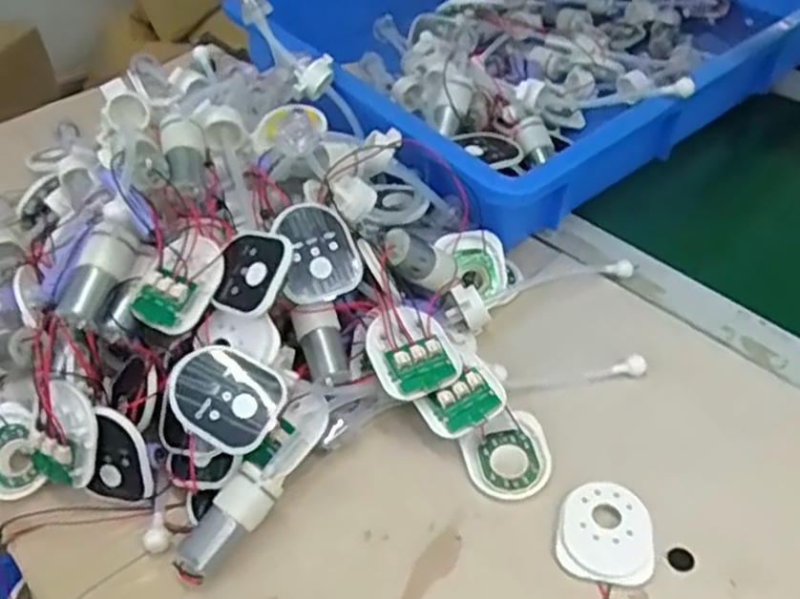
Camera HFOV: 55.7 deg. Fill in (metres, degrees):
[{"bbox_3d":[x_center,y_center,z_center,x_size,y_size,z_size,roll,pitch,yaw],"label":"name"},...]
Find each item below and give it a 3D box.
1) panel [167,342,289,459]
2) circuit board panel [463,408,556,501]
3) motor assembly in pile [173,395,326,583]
[{"bbox_3d":[-0.092,0.053,0.404,0.056,0.012,0.049,37,64,3],"label":"panel"},{"bbox_3d":[0.065,0.089,0.435,0.055,0.008,0.048,-29,51,-23],"label":"circuit board panel"},{"bbox_3d":[-0.077,0.101,0.414,0.026,0.033,0.114,22,51,23],"label":"motor assembly in pile"}]

